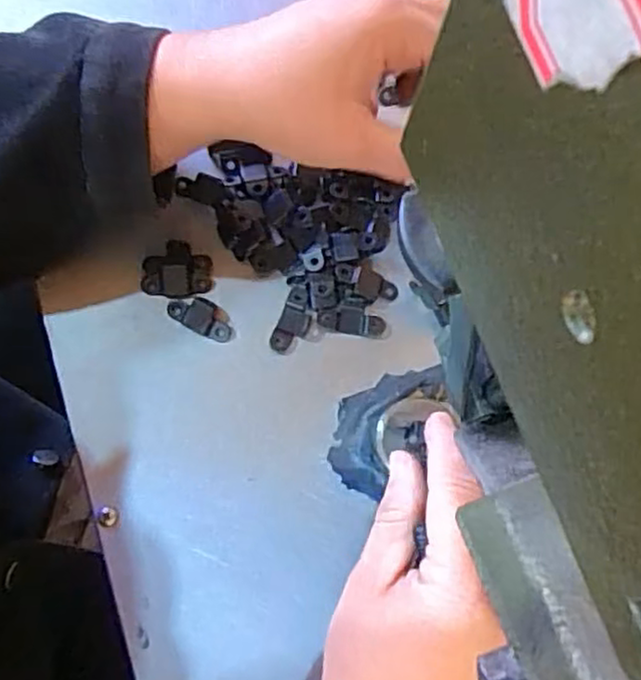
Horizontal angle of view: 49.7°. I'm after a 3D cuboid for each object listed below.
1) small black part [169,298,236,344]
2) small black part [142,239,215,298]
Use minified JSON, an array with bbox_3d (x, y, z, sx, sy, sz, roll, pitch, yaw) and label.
[{"bbox_3d":[-0.060,-0.012,0.351,0.035,0.004,0.016,30,75,4],"label":"small black part"},{"bbox_3d":[-0.074,-0.036,0.354,0.035,0.011,0.028,-4,76,-5],"label":"small black part"}]

